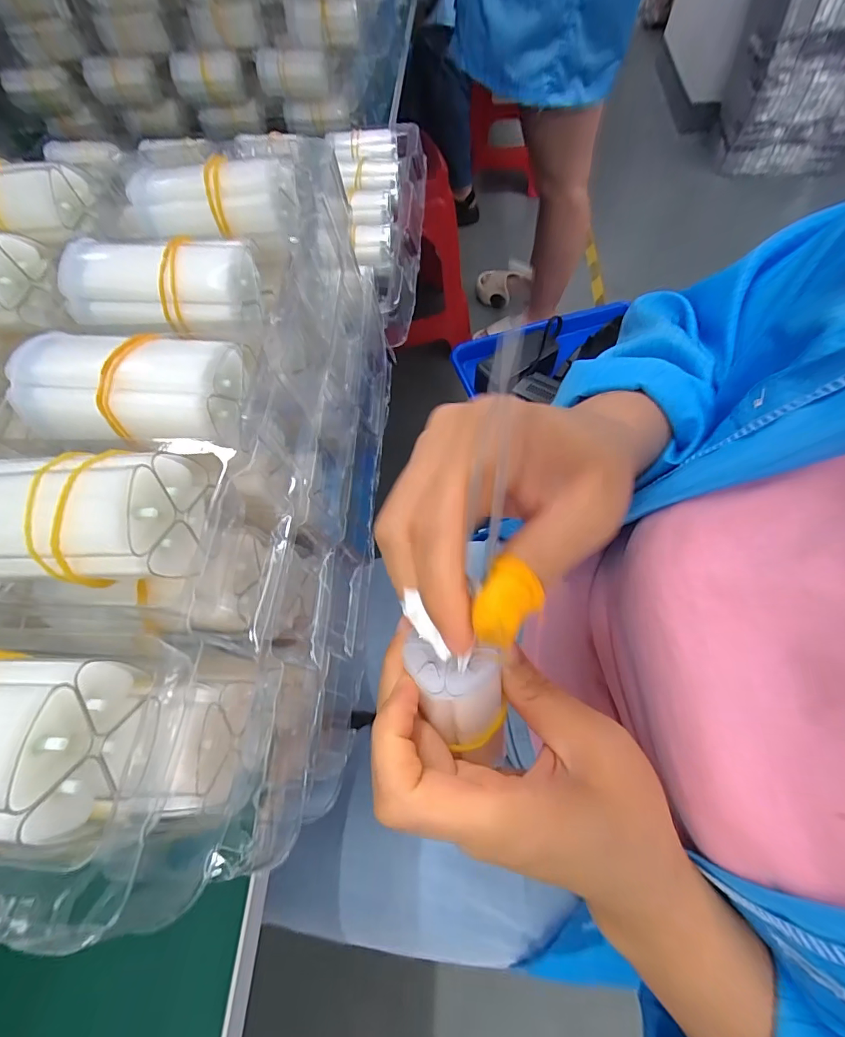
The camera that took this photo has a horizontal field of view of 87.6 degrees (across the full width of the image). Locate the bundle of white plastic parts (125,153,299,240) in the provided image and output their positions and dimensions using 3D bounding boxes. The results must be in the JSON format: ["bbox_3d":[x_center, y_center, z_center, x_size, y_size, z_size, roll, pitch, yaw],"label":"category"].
[{"bbox_3d":[-0.092,-0.136,0.186,0.066,0.023,0.019,2,63,5],"label":"bundle of white plastic parts"}]

